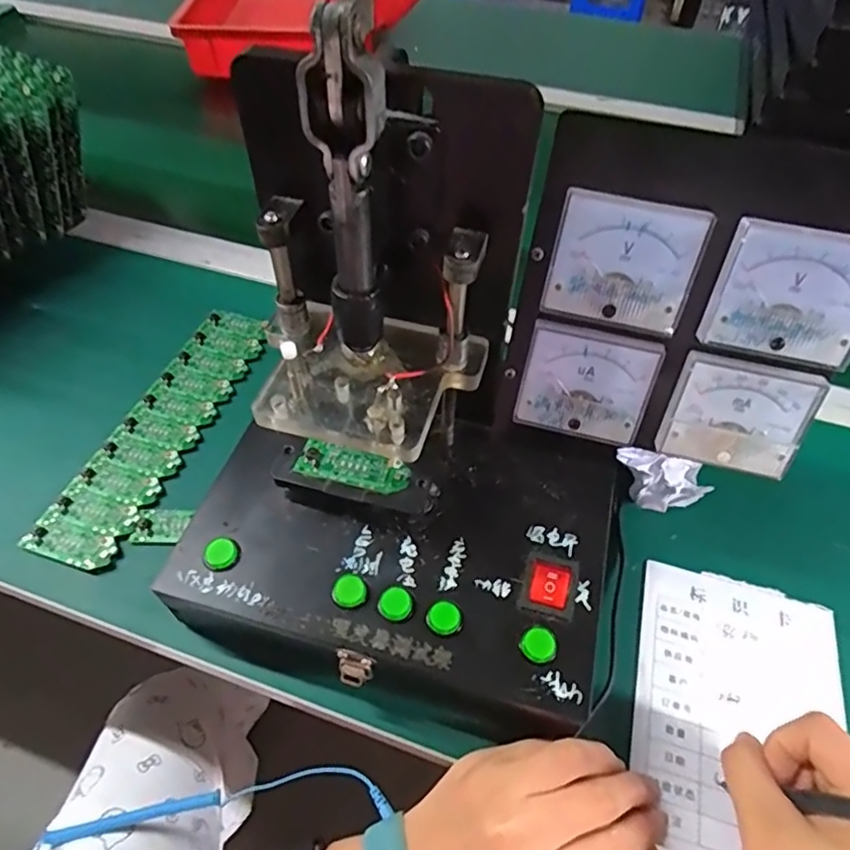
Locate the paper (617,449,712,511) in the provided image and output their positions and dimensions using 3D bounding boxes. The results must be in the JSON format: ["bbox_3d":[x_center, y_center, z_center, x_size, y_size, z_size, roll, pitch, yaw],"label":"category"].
[{"bbox_3d":[0.161,0.036,0.393,0.056,0.018,0.045,-11,53,-10],"label":"paper"}]

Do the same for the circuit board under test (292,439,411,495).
[{"bbox_3d":[-0.038,0.023,0.314,0.059,0.006,0.020,12,52,8],"label":"circuit board under test"}]

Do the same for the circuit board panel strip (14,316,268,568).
[{"bbox_3d":[-0.181,-0.003,0.412,0.055,0.004,0.220,16,53,11],"label":"circuit board panel strip"}]

